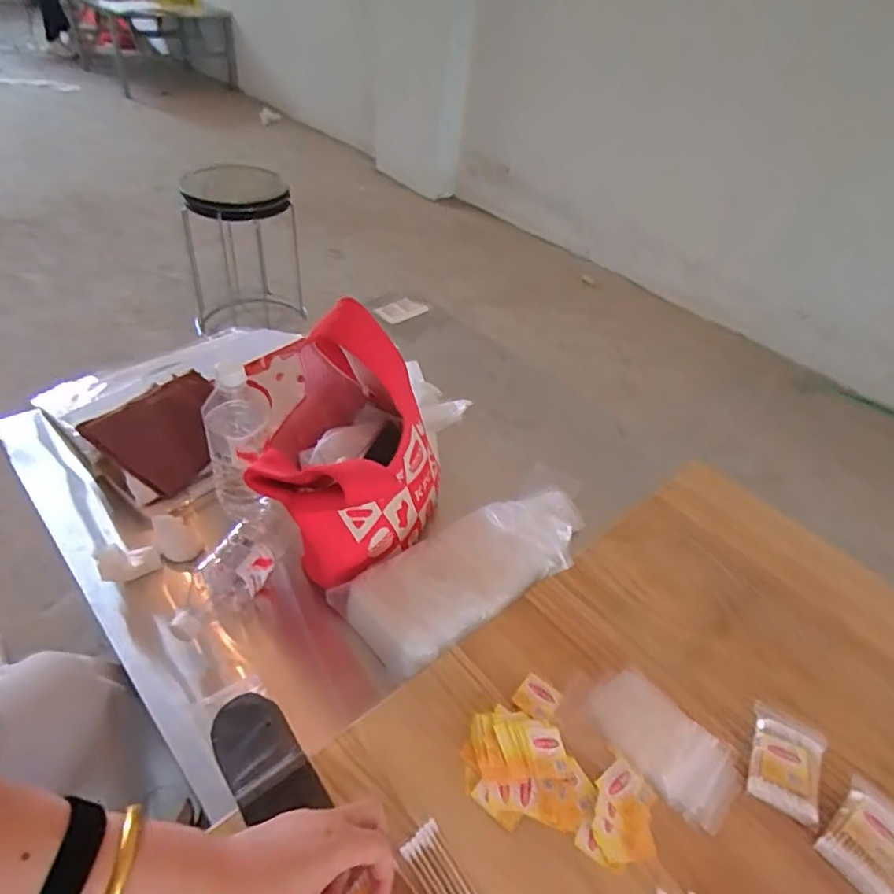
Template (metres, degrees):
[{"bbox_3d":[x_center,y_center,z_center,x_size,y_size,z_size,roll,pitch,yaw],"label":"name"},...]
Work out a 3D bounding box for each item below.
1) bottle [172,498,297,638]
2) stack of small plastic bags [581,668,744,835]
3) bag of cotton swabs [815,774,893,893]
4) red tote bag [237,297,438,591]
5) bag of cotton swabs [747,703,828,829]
[{"bbox_3d":[-0.245,0.144,0.675,0.070,0.067,0.187,23,44,16],"label":"bottle"},{"bbox_3d":[0.201,0.274,0.541,0.079,0.013,0.140,-30,53,-35],"label":"stack of small plastic bags"},{"bbox_3d":[0.374,0.340,0.502,0.095,0.017,0.064,-26,51,-32],"label":"bag of cotton swabs"},{"bbox_3d":[-0.119,-0.002,0.669,0.192,0.230,0.217,26,45,18],"label":"red tote bag"},{"bbox_3d":[0.319,0.296,0.546,0.061,0.011,0.090,25,44,20],"label":"bag of cotton swabs"}]

